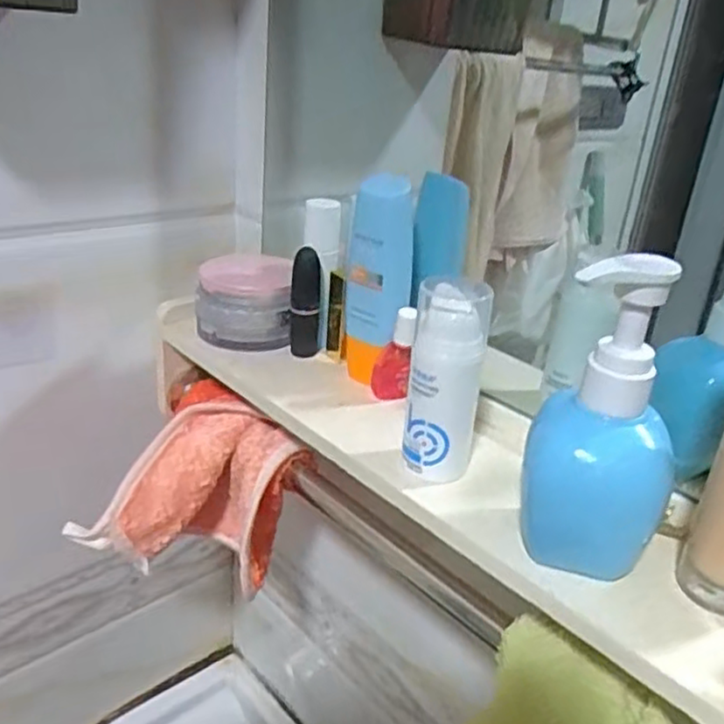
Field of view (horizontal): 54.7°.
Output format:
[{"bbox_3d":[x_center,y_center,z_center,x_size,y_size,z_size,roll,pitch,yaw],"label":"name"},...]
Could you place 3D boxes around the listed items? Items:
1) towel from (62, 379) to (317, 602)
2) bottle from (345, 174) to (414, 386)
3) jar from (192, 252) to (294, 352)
[{"bbox_3d":[-0.109,0.098,0.502,0.139,0.120,0.121,11,25,12],"label":"towel"},{"bbox_3d":[0.010,-0.048,0.428,0.034,0.124,0.031,1,25,-9],"label":"bottle"},{"bbox_3d":[-0.086,-0.047,0.518,0.065,0.055,0.076,2,25,-7],"label":"jar"}]

